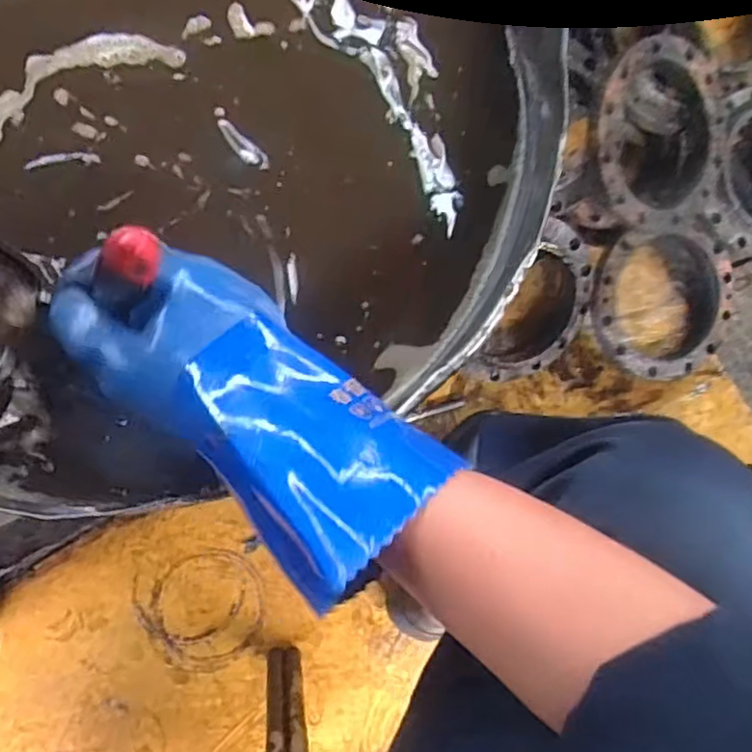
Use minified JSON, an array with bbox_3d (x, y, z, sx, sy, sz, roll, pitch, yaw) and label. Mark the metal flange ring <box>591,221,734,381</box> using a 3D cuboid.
[{"bbox_3d":[0.370,-0.092,0.858,0.196,0.040,0.205,-2,98,-16],"label":"metal flange ring"}]

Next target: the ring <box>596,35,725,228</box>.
[{"bbox_3d":[0.325,-0.277,0.778,0.205,0.028,0.205,-9,103,-29],"label":"ring"}]

